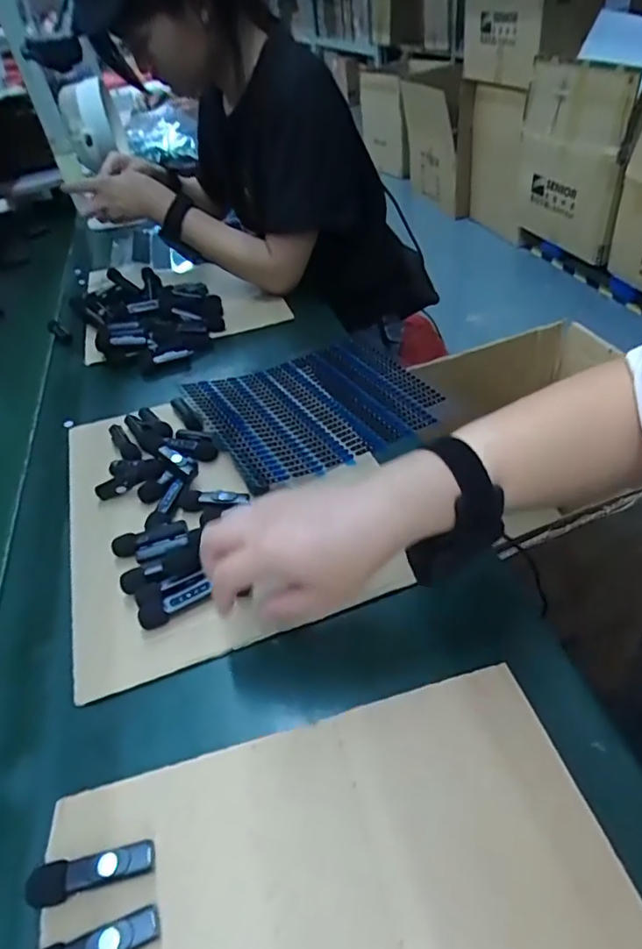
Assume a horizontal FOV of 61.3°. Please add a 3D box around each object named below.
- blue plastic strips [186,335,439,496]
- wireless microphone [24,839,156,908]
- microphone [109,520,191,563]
[{"bbox_3d":[-0.005,-0.085,0.609,0.244,0.032,0.209,-24,45,-18],"label":"blue plastic strips"},{"bbox_3d":[-0.123,0.216,0.293,0.063,0.015,0.020,-12,43,-5],"label":"wireless microphone"},{"bbox_3d":[-0.146,0.060,0.463,0.065,0.018,0.029,-10,43,-3],"label":"microphone"}]

